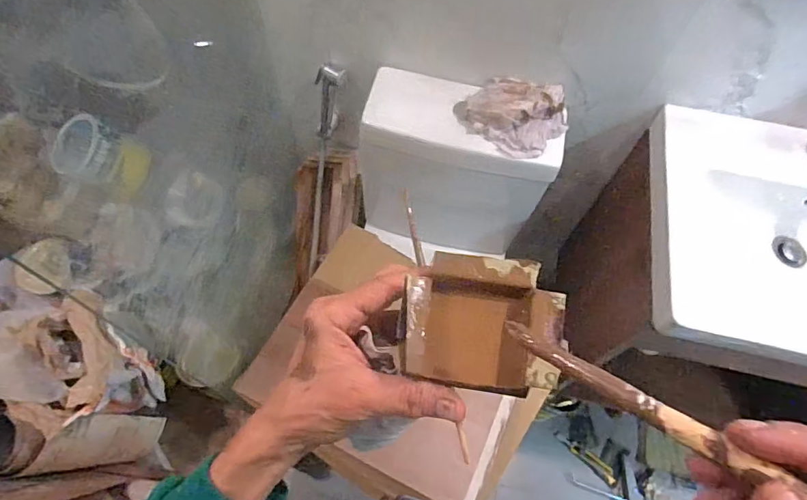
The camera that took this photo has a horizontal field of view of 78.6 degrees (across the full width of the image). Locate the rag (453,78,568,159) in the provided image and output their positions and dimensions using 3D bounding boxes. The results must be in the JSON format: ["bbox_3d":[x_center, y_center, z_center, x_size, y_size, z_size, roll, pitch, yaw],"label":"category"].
[{"bbox_3d":[0.200,-0.254,0.907,0.197,0.067,0.150,25,65,9],"label":"rag"}]

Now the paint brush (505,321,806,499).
[{"bbox_3d":[0.129,0.080,0.193,0.209,0.007,0.010,28,63,36],"label":"paint brush"}]

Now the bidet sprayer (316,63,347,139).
[{"bbox_3d":[-0.158,-0.322,1.079,0.065,0.184,0.053,9,63,1],"label":"bidet sprayer"}]

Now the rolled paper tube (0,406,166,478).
[{"bbox_3d":[-0.781,0.455,1.194,0.376,0.139,0.148,18,52,-45],"label":"rolled paper tube"}]

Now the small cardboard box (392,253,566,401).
[{"bbox_3d":[0.045,0.041,0.289,0.088,0.028,0.076,9,63,1],"label":"small cardboard box"}]

